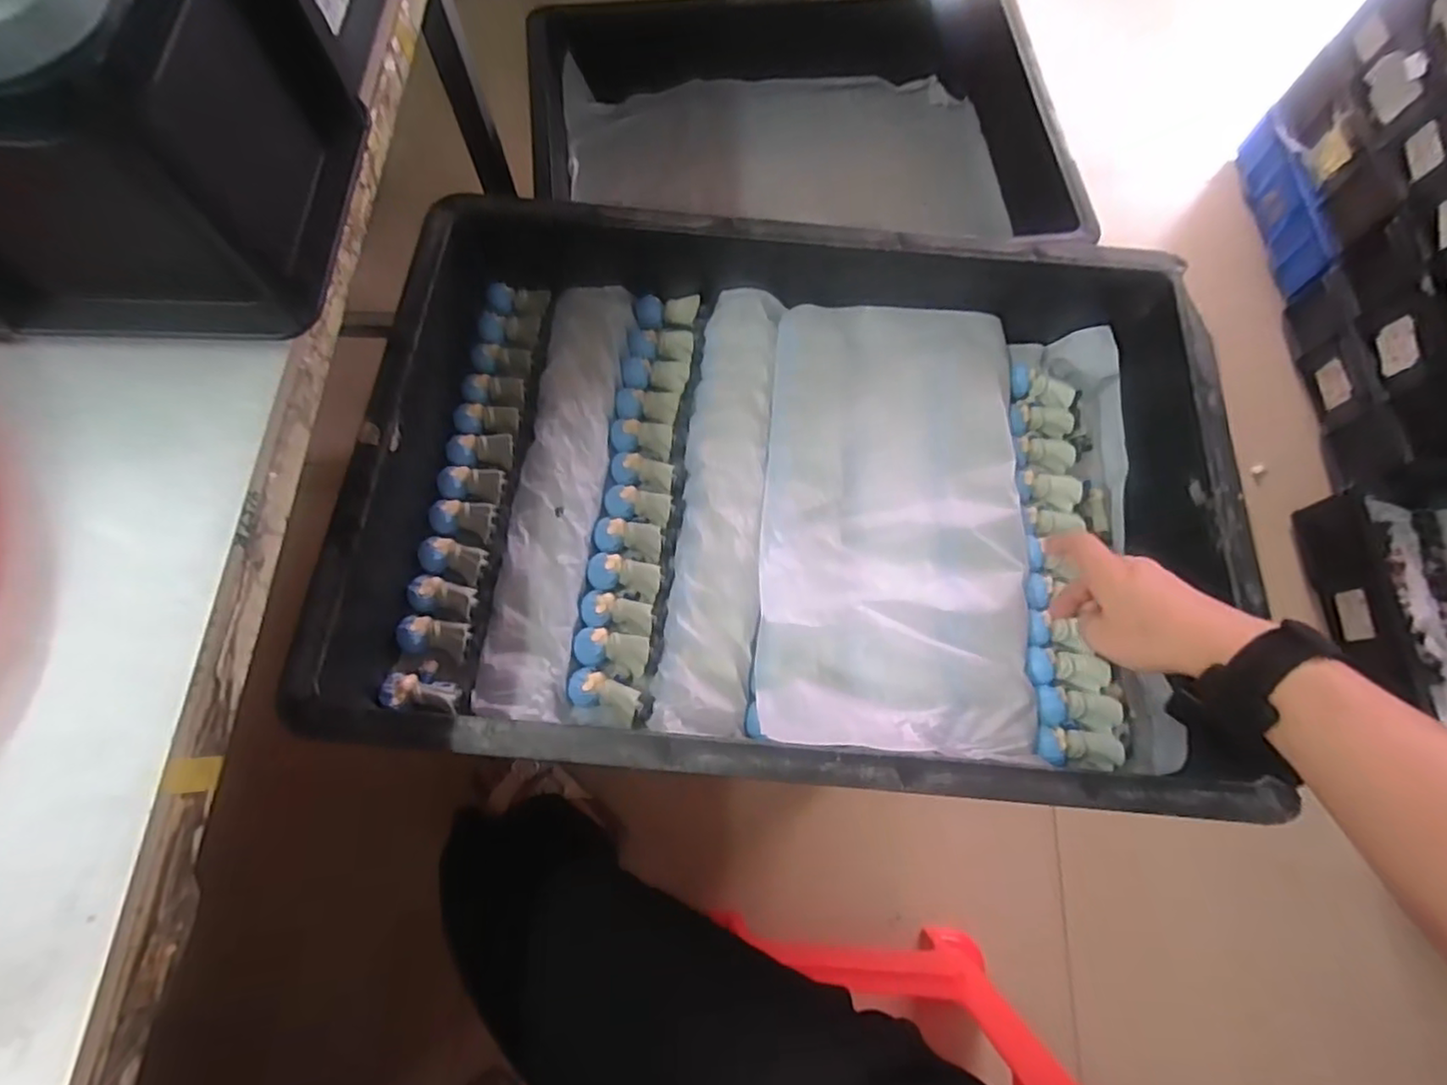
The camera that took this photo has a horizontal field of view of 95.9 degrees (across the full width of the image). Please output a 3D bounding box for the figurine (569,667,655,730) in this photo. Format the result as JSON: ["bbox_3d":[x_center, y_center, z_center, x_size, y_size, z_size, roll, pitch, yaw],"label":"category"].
[{"bbox_3d":[-0.078,0.108,0.454,0.062,0.028,0.025,22,71,6],"label":"figurine"}]

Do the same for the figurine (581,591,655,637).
[{"bbox_3d":[-0.076,0.051,0.478,0.054,0.022,0.027,11,70,3],"label":"figurine"}]

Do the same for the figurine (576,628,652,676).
[{"bbox_3d":[-0.079,0.077,0.464,0.053,0.025,0.025,12,70,3],"label":"figurine"}]

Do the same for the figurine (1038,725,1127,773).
[{"bbox_3d":[0.240,0.140,0.444,0.054,0.021,0.025,5,70,0],"label":"figurine"}]

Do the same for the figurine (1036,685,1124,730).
[{"bbox_3d":[0.246,0.116,0.458,0.056,0.019,0.027,1,70,-1],"label":"figurine"}]

